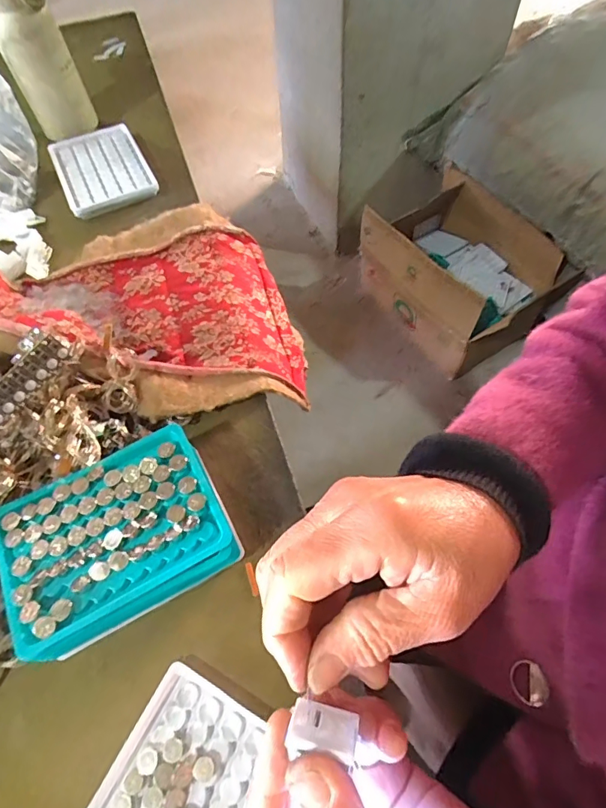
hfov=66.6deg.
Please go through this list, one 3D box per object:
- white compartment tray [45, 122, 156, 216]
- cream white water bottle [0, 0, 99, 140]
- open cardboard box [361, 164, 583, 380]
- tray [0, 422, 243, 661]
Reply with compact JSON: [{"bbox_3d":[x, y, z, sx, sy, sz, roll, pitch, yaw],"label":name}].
[{"bbox_3d":[-0.234,-0.275,0.534,0.096,0.011,0.144,-24,61,-11],"label":"white compartment tray"},{"bbox_3d":[-0.294,-0.389,0.516,0.055,0.154,0.061,25,64,16],"label":"cream white water bottle"},{"bbox_3d":[0.396,-0.344,1.166,0.325,0.251,0.463,-32,63,-15],"label":"open cardboard box"},{"bbox_3d":[-0.119,0.087,0.302,0.131,0.044,0.105,-27,62,-13],"label":"tray"}]

